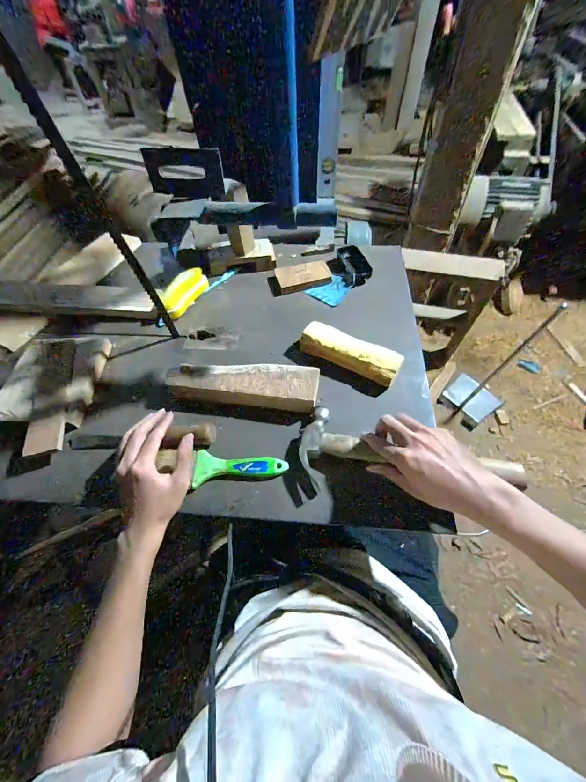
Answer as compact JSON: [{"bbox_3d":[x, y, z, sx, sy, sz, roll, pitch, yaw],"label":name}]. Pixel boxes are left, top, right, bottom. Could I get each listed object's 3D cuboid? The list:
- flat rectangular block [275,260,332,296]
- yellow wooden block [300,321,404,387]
[{"bbox_3d":[0.024,-0.252,0.679,0.117,0.022,0.075,-14,57,-6],"label":"flat rectangular block"},{"bbox_3d":[0.099,-0.065,0.538,0.177,0.043,0.062,23,61,17],"label":"yellow wooden block"}]

